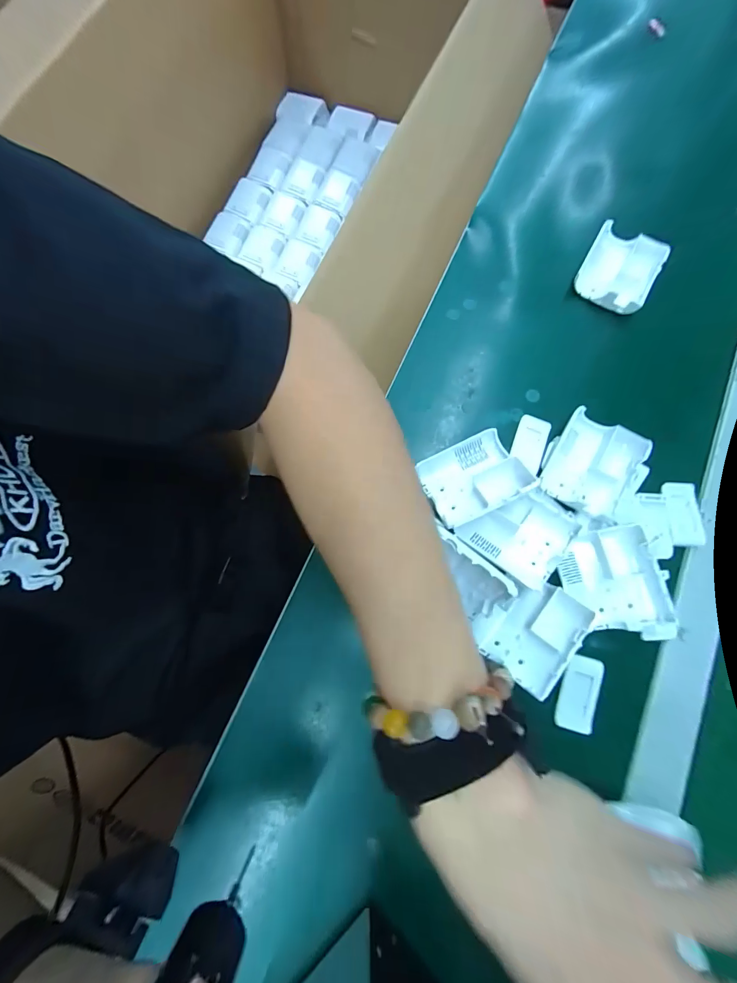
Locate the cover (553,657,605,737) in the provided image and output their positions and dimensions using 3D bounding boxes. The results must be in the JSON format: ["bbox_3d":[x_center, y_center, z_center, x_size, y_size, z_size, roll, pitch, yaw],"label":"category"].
[{"bbox_3d":[0.166,0.159,0.282,0.032,0.006,0.055,21,78,4],"label":"cover"}]

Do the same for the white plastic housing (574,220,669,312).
[{"bbox_3d":[0.250,-0.223,0.357,0.069,0.016,0.080,29,79,6],"label":"white plastic housing"}]

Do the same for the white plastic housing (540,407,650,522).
[{"bbox_3d":[0.192,-0.022,0.310,0.063,0.027,0.078,30,79,6],"label":"white plastic housing"}]

